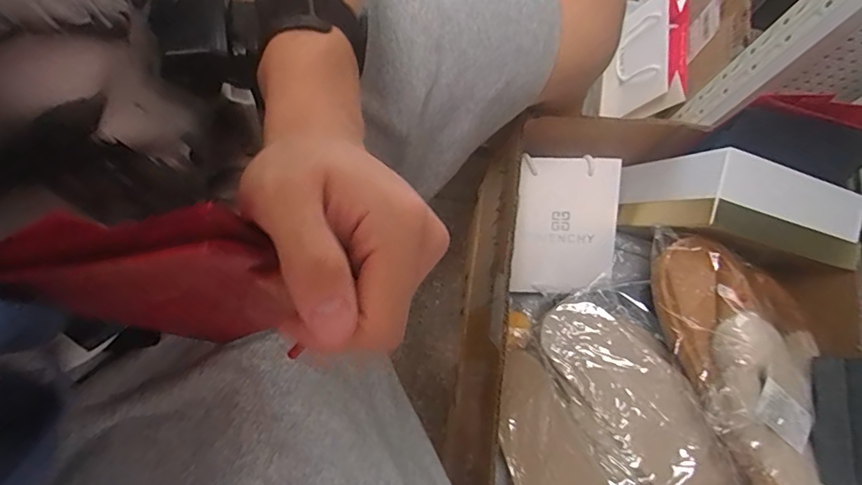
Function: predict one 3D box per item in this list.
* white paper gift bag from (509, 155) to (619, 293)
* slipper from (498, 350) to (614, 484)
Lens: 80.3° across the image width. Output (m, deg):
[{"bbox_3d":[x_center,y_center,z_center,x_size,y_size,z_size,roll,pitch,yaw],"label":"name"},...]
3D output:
[{"bbox_3d":[0.175,-0.019,0.668,0.127,0.011,0.178,4,101,6],"label":"white paper gift bag"},{"bbox_3d":[0.146,0.248,0.578,0.103,0.060,0.241,-34,66,20],"label":"slipper"}]

